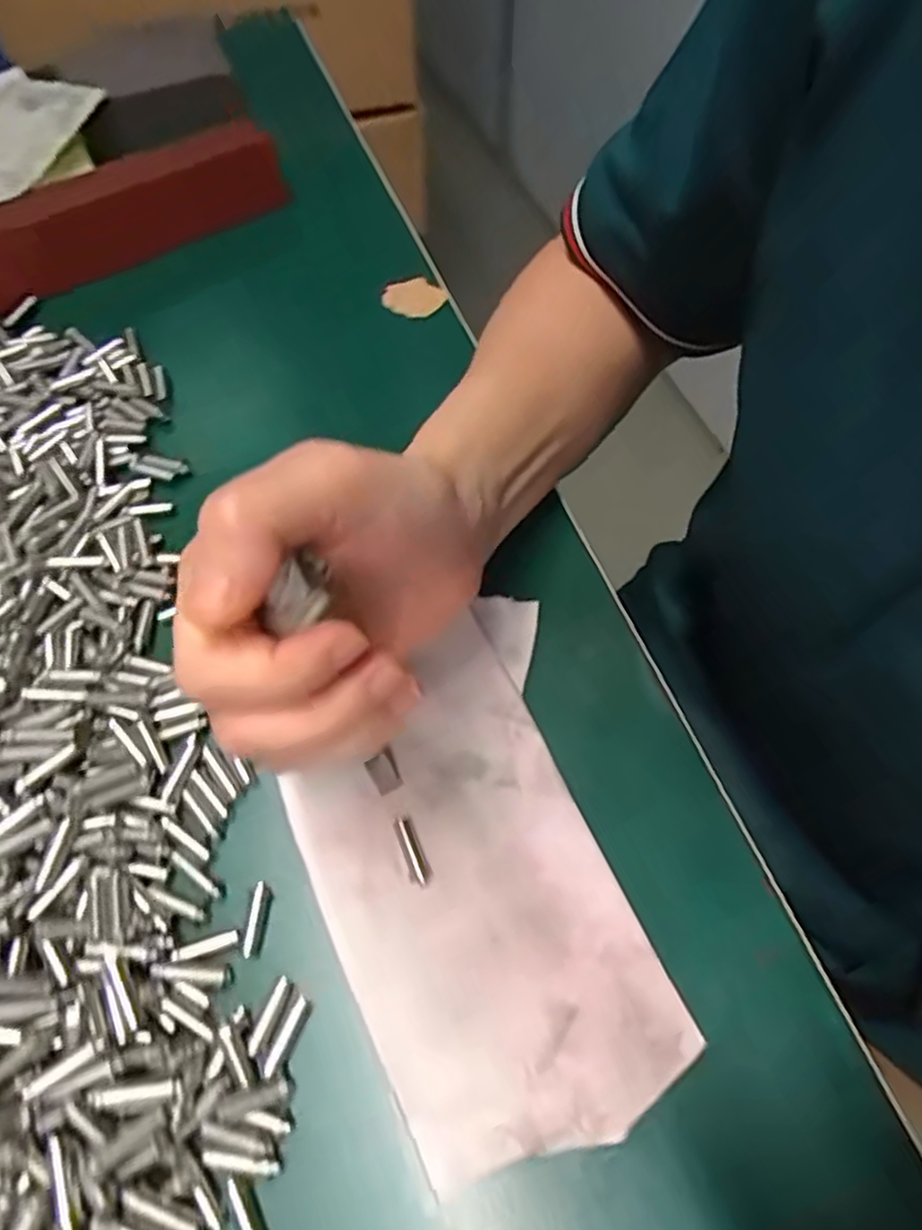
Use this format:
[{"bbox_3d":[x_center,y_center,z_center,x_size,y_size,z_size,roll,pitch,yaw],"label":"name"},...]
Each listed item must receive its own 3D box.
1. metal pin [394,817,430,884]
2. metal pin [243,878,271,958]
[{"bbox_3d":[-0.016,0.075,0.230,0.006,0.004,0.021,-20,62,-12],"label":"metal pin"},{"bbox_3d":[-0.063,0.094,0.222,0.005,0.005,0.021,7,60,2],"label":"metal pin"}]

